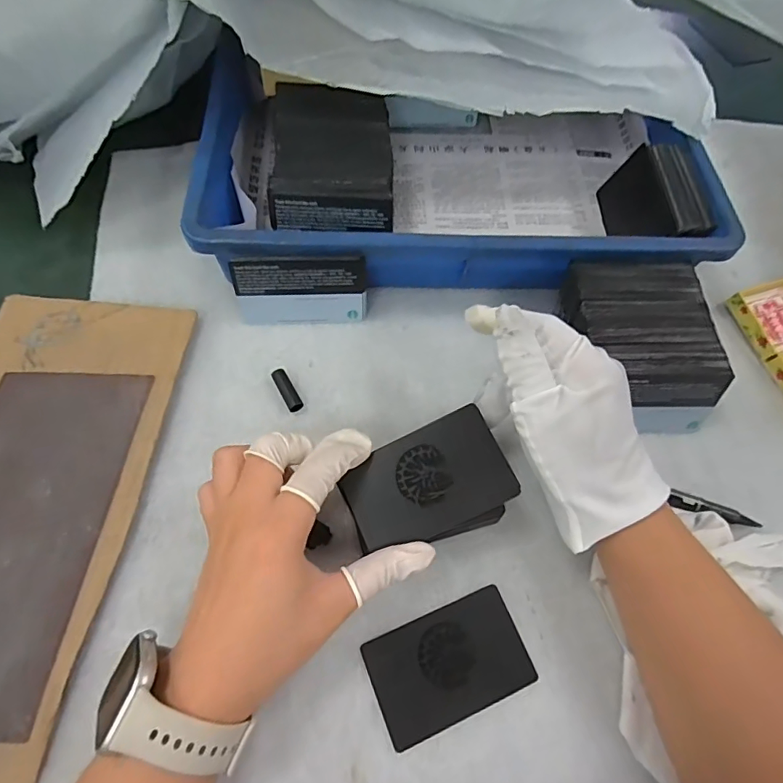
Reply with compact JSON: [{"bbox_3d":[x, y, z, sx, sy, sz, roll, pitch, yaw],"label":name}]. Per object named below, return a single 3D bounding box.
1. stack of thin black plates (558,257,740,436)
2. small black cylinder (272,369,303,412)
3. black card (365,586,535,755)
[{"bbox_3d":[0.164,-0.030,0.331,0.086,0.051,0.103,-3,66,-5],"label":"stack of thin black plates"},{"bbox_3d":[-0.069,0.000,0.331,0.010,0.009,0.031,-26,70,-14],"label":"small black cylinder"},{"bbox_3d":[0.032,0.149,0.271,0.084,0.004,0.053,-20,69,-11],"label":"black card"}]

